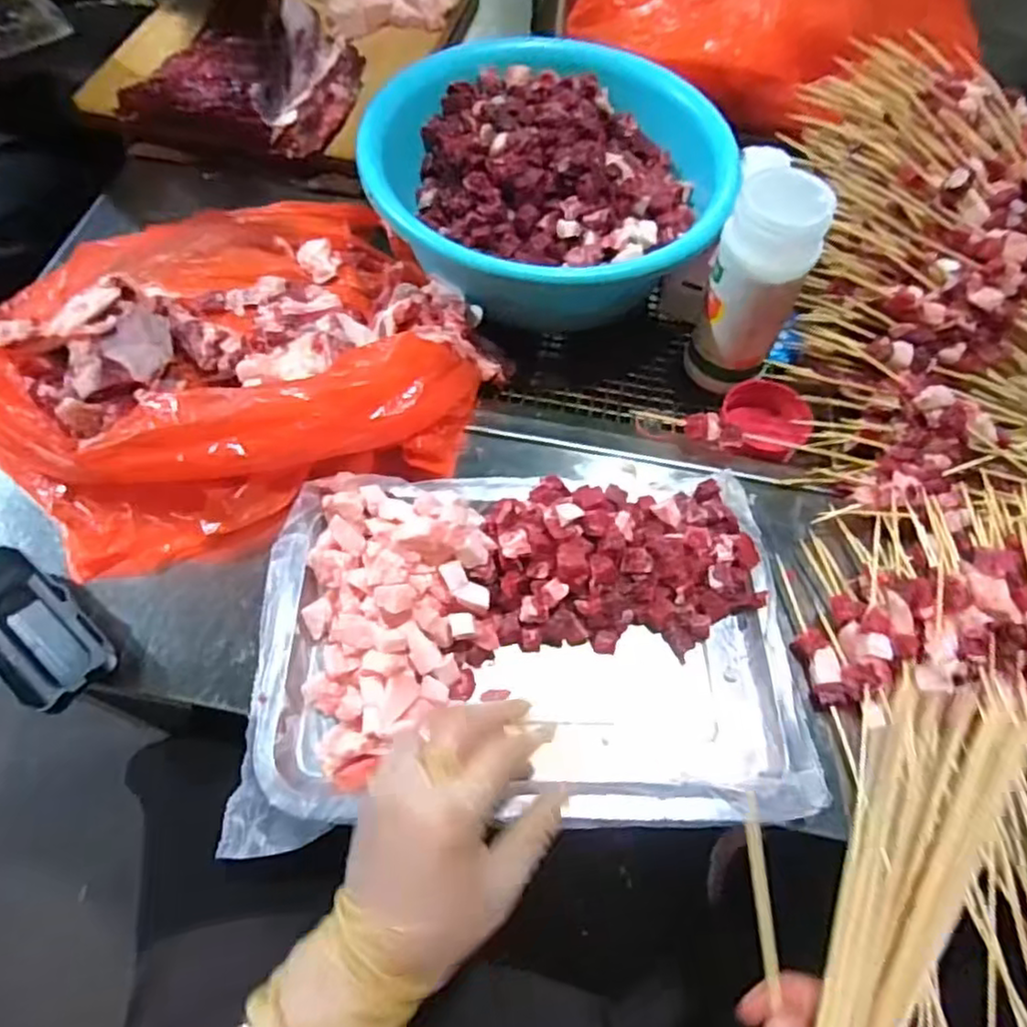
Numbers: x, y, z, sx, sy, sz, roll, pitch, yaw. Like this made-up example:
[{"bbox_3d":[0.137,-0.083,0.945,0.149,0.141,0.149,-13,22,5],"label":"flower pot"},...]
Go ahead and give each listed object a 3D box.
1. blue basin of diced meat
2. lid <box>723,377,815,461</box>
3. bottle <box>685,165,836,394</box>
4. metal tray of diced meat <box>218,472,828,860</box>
[{"bbox_3d":[0.026,-0.273,0.545,0.279,0.088,0.235,25,64,12],"label":"blue basin of diced meat"},{"bbox_3d":[0.195,-0.075,0.517,0.053,0.020,0.066,-39,69,-20],"label":"lid"},{"bbox_3d":[0.171,-0.160,0.486,0.063,0.152,0.059,21,63,10],"label":"bottle"},{"bbox_3d":[0.007,0.067,0.402,0.311,0.048,0.218,-2,61,-2],"label":"metal tray of diced meat"}]

